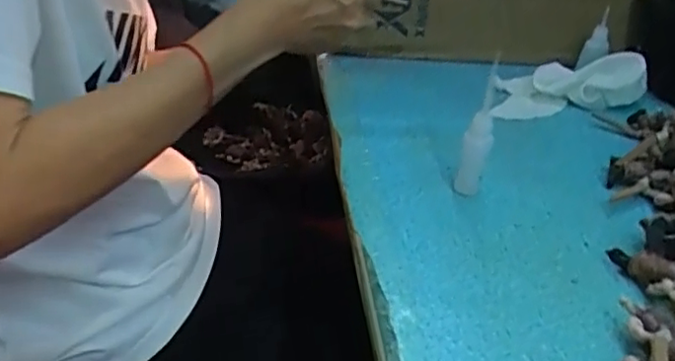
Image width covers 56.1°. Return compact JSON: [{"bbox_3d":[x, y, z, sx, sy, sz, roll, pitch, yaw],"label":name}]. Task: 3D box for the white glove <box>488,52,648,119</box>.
[{"bbox_3d":[0.227,-0.102,0.650,0.168,0.048,0.068,-9,34,-17],"label":"white glove"}]

